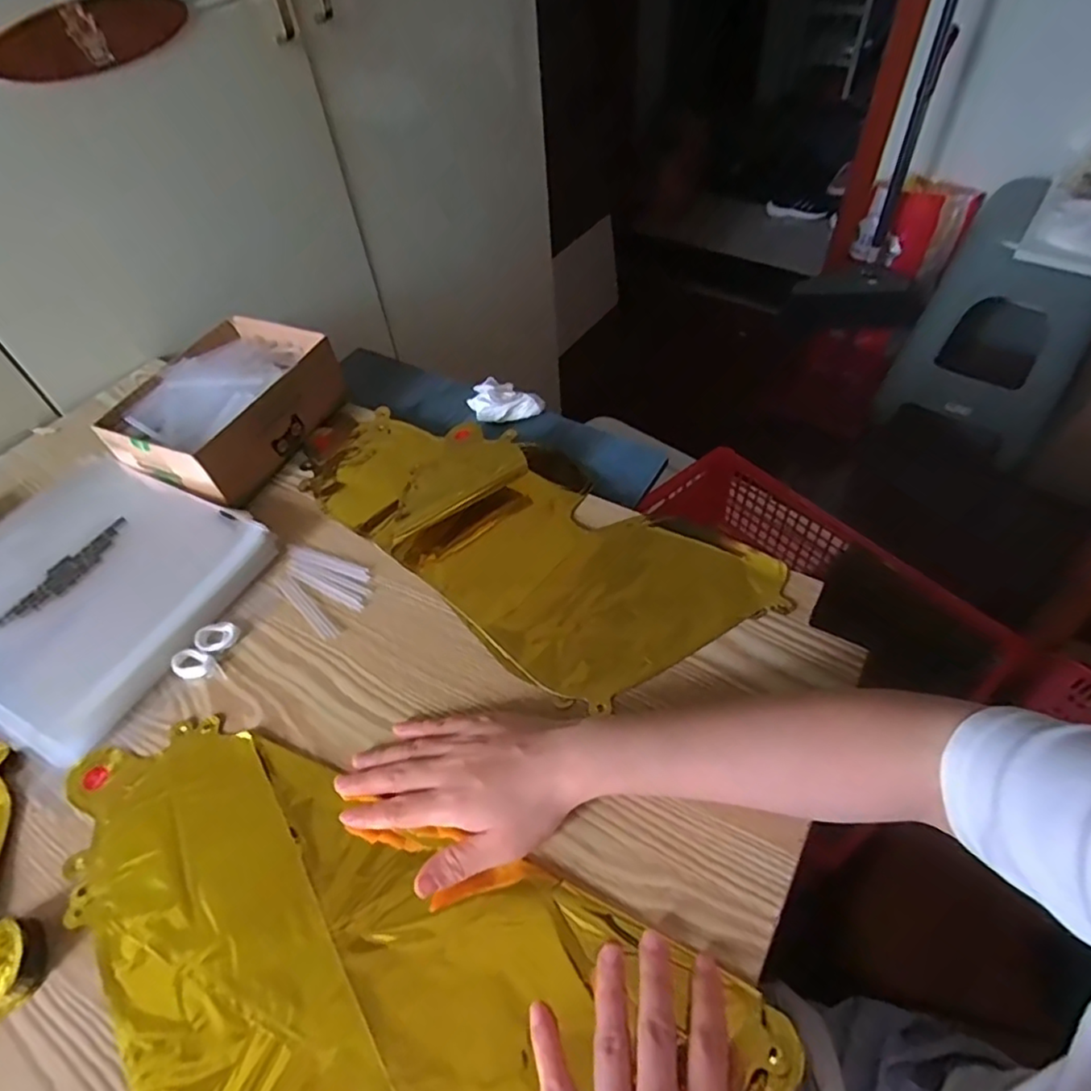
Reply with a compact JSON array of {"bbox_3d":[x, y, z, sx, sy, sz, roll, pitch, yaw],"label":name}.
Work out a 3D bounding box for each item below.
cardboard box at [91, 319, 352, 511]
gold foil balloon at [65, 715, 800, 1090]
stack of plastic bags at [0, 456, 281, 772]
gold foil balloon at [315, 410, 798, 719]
[{"bbox_3d":[-0.300,-0.130,0.596,0.141,0.071,0.187,17,55,18],"label":"cardboard box"},{"bbox_3d":[-0.126,0.250,0.329,0.411,0.009,0.253,23,57,21],"label":"gold foil balloon"},{"bbox_3d":[-0.368,0.035,0.502,0.217,0.029,0.212,19,56,19],"label":"stack of plastic bags"},{"bbox_3d":[-0.037,-0.029,0.526,0.418,0.019,0.191,33,61,27],"label":"gold foil balloon"}]

